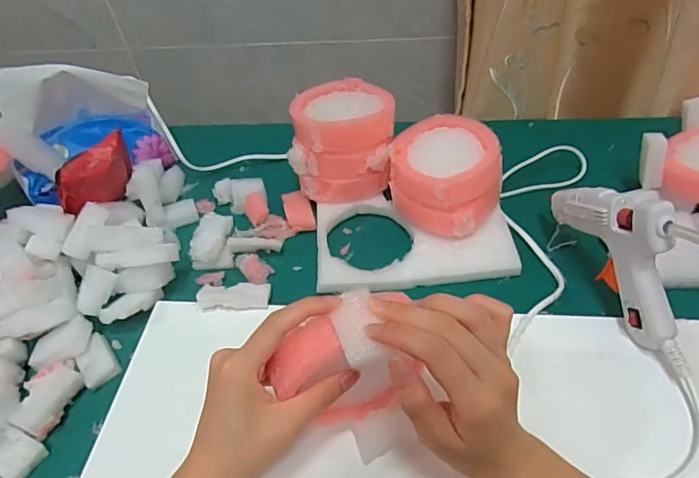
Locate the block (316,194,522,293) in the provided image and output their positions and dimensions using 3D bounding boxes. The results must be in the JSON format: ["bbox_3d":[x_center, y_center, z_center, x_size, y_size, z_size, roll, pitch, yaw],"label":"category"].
[{"bbox_3d":[0.057,-0.002,0.471,0.176,0.018,0.109,-8,46,-1],"label":"block"}]

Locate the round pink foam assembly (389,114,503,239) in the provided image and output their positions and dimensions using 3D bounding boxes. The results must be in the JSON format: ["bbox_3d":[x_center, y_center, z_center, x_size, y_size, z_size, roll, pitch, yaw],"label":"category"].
[{"bbox_3d":[0.090,-0.062,0.471,0.100,0.060,0.108,-4,46,4],"label":"round pink foam assembly"}]

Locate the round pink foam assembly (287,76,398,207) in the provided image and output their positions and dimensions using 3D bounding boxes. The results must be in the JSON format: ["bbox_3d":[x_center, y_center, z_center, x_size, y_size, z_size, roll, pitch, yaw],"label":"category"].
[{"bbox_3d":[-0.005,-0.104,0.506,0.097,0.085,0.103,-4,46,4],"label":"round pink foam assembly"}]

